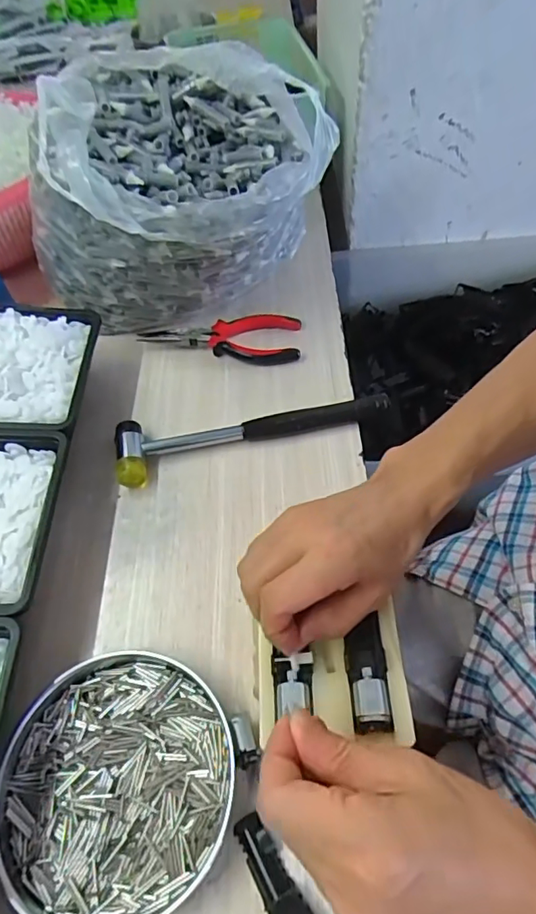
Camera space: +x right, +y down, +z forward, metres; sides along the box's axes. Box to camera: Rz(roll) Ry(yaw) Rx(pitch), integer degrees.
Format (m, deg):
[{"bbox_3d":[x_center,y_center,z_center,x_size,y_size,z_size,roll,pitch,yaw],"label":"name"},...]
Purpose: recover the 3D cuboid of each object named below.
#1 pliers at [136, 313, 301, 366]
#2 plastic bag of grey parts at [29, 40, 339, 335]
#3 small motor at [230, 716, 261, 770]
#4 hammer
[{"bbox_3d":[-0.048,-0.121,0.518,0.158,0.016,0.062,0,54,5],"label":"pliers"},{"bbox_3d":[-0.082,-0.241,0.497,0.235,0.183,0.233,29,61,23],"label":"plastic bag of grey parts"},{"bbox_3d":[-0.013,0.169,0.307,0.014,0.011,0.027,-11,54,-3],"label":"small motor"},{"bbox_3d":[-0.014,-0.031,0.451,0.235,0.025,0.053,-16,54,-7],"label":"hammer"}]

